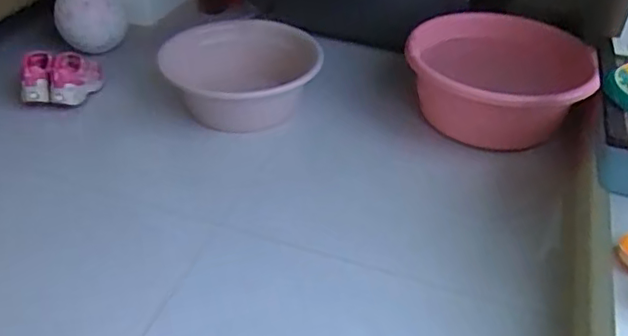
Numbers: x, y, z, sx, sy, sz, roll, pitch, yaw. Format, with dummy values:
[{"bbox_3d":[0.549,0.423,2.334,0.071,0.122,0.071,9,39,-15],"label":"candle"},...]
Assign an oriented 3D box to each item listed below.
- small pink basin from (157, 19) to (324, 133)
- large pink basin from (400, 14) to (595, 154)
[{"bbox_3d":[-0.176,-0.243,1.516,0.393,0.148,0.333,-10,40,-14],"label":"small pink basin"},{"bbox_3d":[0.465,-0.229,1.530,0.427,0.182,0.378,11,39,11],"label":"large pink basin"}]

